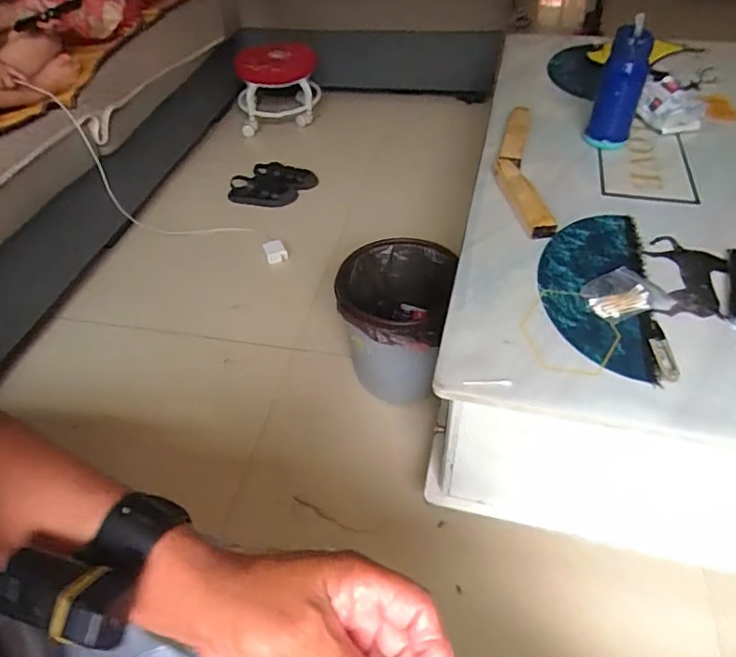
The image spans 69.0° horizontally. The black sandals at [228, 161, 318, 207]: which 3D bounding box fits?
[{"bbox_3d":[-0.298,-0.456,1.691,0.265,0.052,0.163,1,47,5],"label":"black sandals"}]

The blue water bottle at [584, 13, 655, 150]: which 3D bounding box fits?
[{"bbox_3d":[0.471,-0.445,1.004,0.079,0.205,0.070,16,49,18],"label":"blue water bottle"}]

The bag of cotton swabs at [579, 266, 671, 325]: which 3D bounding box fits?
[{"bbox_3d":[0.356,-0.047,0.753,0.108,0.017,0.083,-19,48,-16],"label":"bag of cotton swabs"}]

